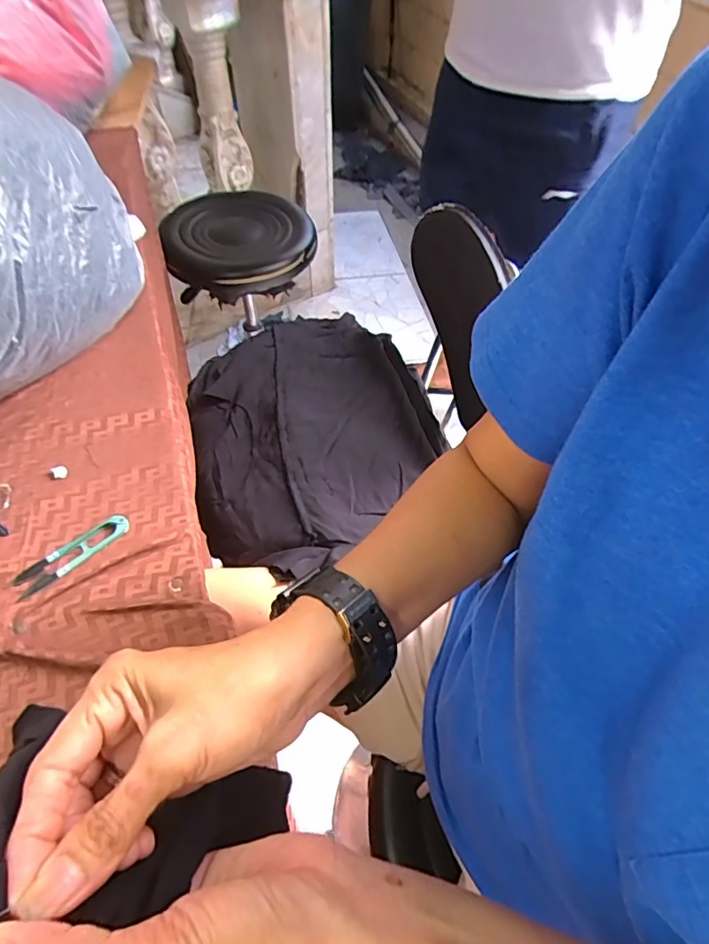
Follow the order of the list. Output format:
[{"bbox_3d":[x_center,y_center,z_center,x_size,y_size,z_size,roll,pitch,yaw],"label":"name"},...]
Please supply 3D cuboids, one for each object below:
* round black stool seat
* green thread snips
[{"bbox_3d":[-0.240,-0.474,1.085,0.298,0.094,0.314,1,54,-1],"label":"round black stool seat"},{"bbox_3d":[-0.244,0.069,0.448,0.099,0.007,0.027,-37,61,-26],"label":"green thread snips"}]

